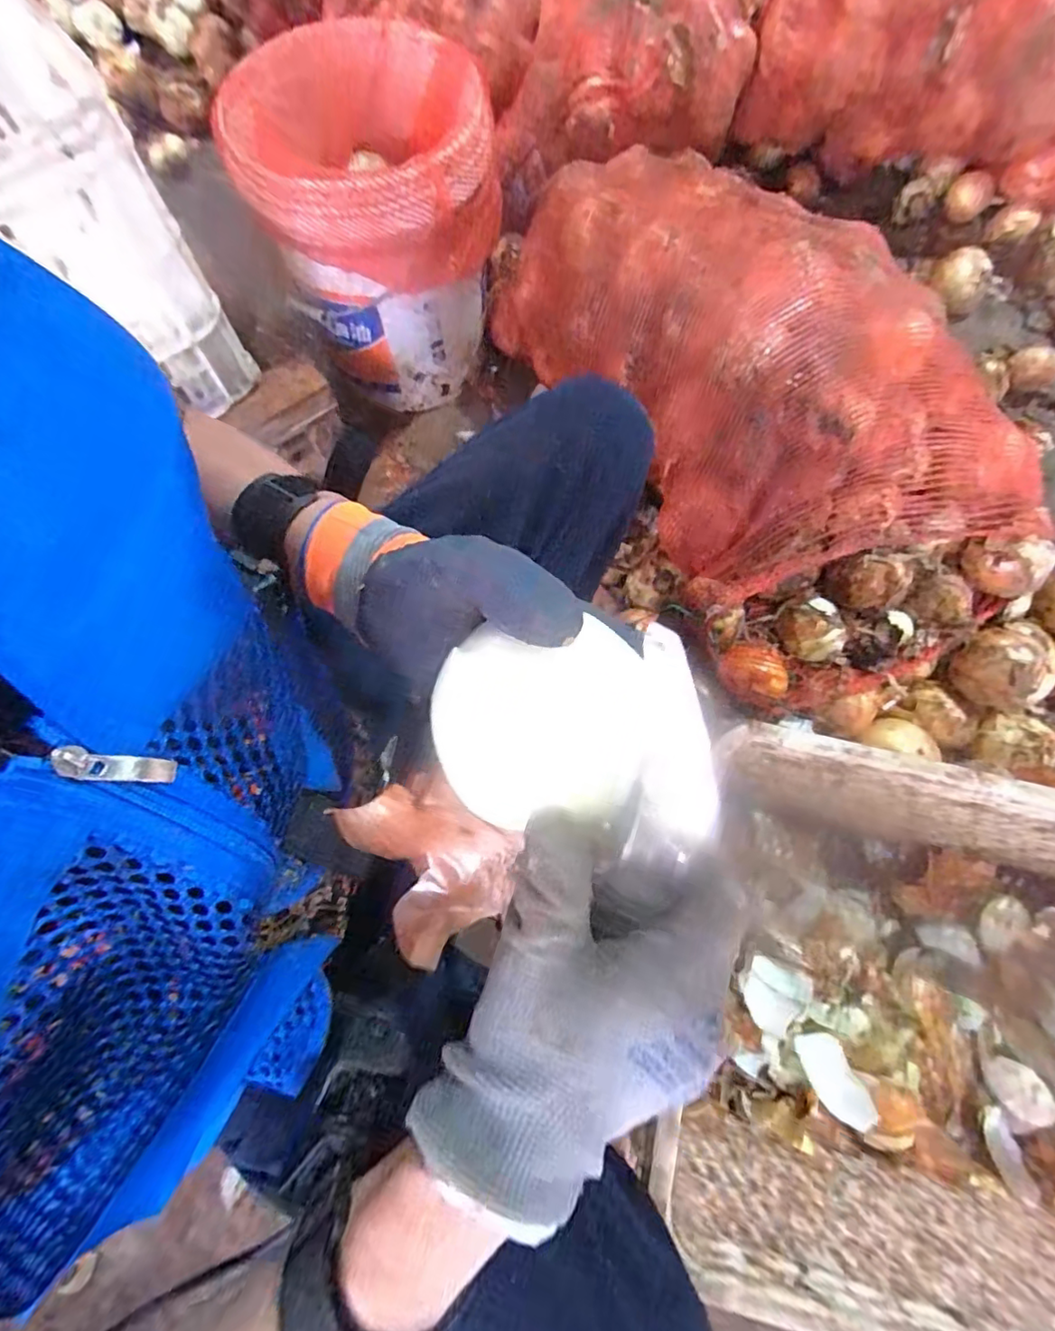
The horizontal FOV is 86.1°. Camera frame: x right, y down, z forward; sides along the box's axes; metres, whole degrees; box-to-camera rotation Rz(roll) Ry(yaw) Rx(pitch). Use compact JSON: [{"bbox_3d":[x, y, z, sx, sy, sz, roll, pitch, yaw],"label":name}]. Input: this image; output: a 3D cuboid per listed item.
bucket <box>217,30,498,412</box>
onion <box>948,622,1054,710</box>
[{"bbox_3d":[-0.188,-0.575,0.761,0.275,0.311,0.286,0,72,0],"label":"bucket"},{"bbox_3d":[0.544,0.003,0.641,0.072,0.074,0.088,-17,73,-5],"label":"onion"}]

